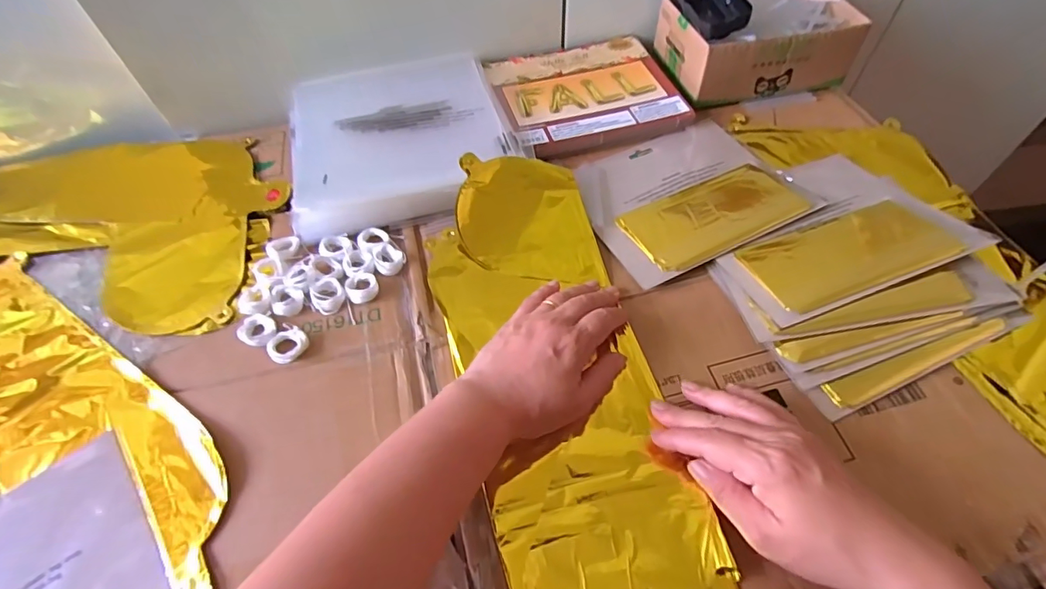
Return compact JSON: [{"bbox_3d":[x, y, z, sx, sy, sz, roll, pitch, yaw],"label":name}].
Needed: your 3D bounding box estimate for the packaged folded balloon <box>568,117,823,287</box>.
[{"bbox_3d":[0.150,-0.097,0.467,0.187,0.024,0.160,-23,58,-13],"label":"packaged folded balloon"}]

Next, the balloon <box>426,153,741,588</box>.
[{"bbox_3d":[0.025,0.068,0.364,0.141,0.037,0.425,-12,59,-6],"label":"balloon"}]

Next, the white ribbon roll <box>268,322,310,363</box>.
[{"bbox_3d":[-0.185,0.038,0.392,0.033,0.010,0.030,-1,55,2],"label":"white ribbon roll"}]

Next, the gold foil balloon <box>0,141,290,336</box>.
[{"bbox_3d":[-0.433,-0.083,0.511,0.421,0.043,0.238,9,56,9],"label":"gold foil balloon"}]

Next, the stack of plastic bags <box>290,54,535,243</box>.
[{"bbox_3d":[-0.130,-0.180,0.531,0.222,0.029,0.249,-15,56,-7],"label":"stack of plastic bags"}]

